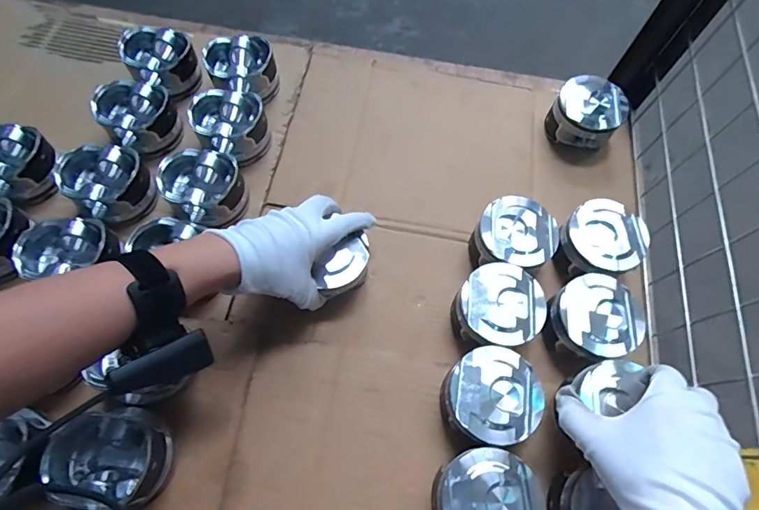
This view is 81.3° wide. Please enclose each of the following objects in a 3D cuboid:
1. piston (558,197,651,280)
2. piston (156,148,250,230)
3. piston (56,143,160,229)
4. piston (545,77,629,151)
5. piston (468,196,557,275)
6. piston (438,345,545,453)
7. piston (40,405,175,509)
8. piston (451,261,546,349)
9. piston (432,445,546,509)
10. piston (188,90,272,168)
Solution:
[{"bbox_3d":[0.244,-0.011,0.500,0.085,0.059,0.082,1,66,-2],"label":"piston"},{"bbox_3d":[-0.193,-0.071,0.497,0.082,0.053,0.086,1,66,-2],"label":"piston"},{"bbox_3d":[-0.301,-0.080,0.492,0.085,0.048,0.075,34,69,12],"label":"piston"},{"bbox_3d":[0.268,-0.181,0.577,0.083,0.063,0.082,1,66,-2],"label":"piston"},{"bbox_3d":[0.148,-0.015,0.493,0.083,0.068,0.088,1,66,-2],"label":"piston"},{"bbox_3d":[0.104,0.136,0.421,0.081,0.063,0.084,1,66,-2],"label":"piston"},{"bbox_3d":[-0.228,0.173,0.378,0.087,0.066,0.076,20,67,6],"label":"piston"},{"bbox_3d":[0.122,0.058,0.459,0.084,0.064,0.081,1,66,-2],"label":"piston"},{"bbox_3d":[0.090,0.216,0.387,0.084,0.063,0.083,1,66,-2],"label":"piston"},{"bbox_3d":[-0.178,-0.156,0.541,0.081,0.055,0.086,1,66,-2],"label":"piston"}]

